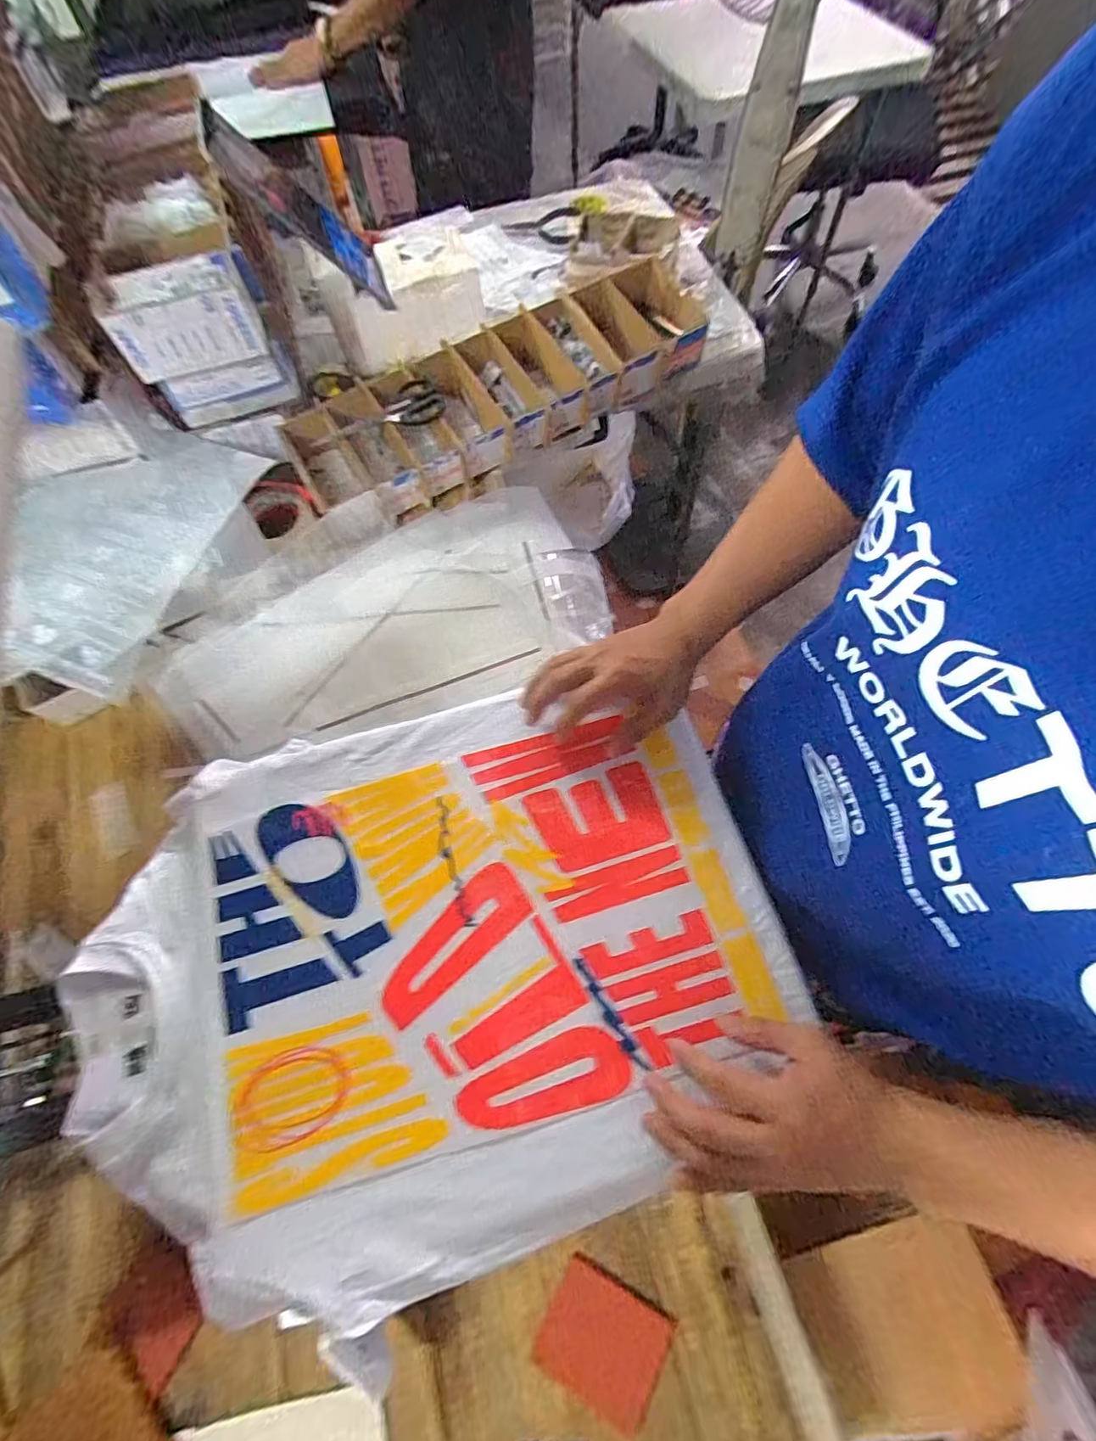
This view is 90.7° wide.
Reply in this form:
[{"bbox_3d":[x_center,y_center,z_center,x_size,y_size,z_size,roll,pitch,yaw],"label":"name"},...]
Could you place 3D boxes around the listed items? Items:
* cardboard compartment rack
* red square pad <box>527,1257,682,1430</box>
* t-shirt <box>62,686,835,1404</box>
[{"bbox_3d":[-0.042,-0.479,0.793,0.658,0.107,0.167,-31,68,-10],"label":"cardboard compartment rack"},{"bbox_3d":[0.045,0.495,0.433,0.091,0.007,0.075,25,70,14],"label":"red square pad"},{"bbox_3d":[-0.108,0.192,0.452,0.560,0.052,0.406,-16,64,-4],"label":"t-shirt"}]

